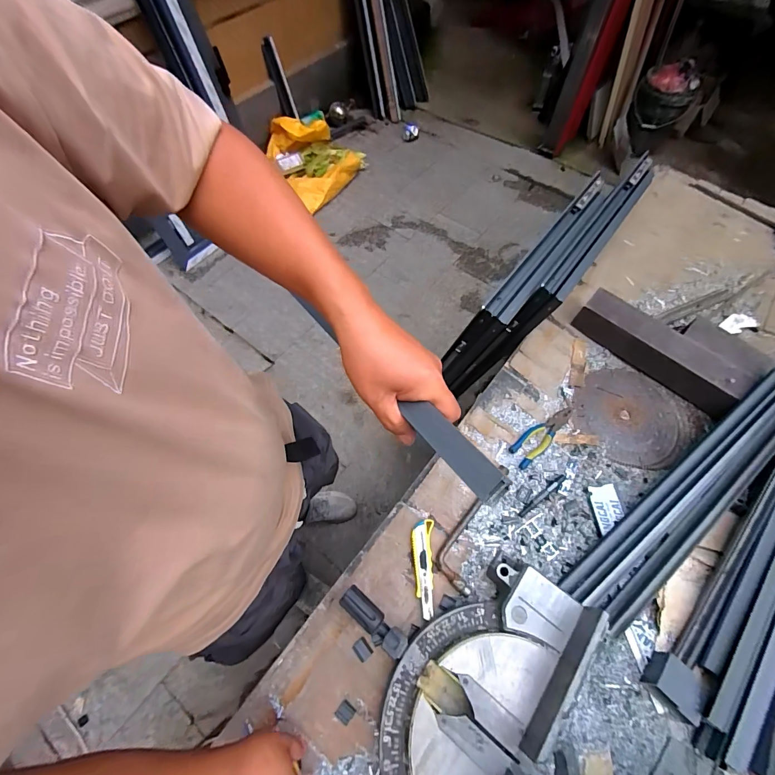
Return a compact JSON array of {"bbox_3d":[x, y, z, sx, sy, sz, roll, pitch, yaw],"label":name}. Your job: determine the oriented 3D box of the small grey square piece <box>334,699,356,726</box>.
[{"bbox_3d":[-0.069,0.534,0.617,0.026,0.005,0.027,32,65,14],"label":"small grey square piece"}]

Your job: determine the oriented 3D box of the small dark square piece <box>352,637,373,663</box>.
[{"bbox_3d":[-0.043,0.455,0.652,0.026,0.007,0.032,-38,70,-20],"label":"small dark square piece"}]

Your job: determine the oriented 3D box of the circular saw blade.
[{"bbox_3d":[0.563,0.061,0.884,0.233,0.005,0.236,2,65,-3],"label":"circular saw blade"}]

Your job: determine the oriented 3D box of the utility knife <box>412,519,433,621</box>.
[{"bbox_3d":[0.066,0.335,0.704,0.040,0.016,0.164,3,63,1],"label":"utility knife"}]

